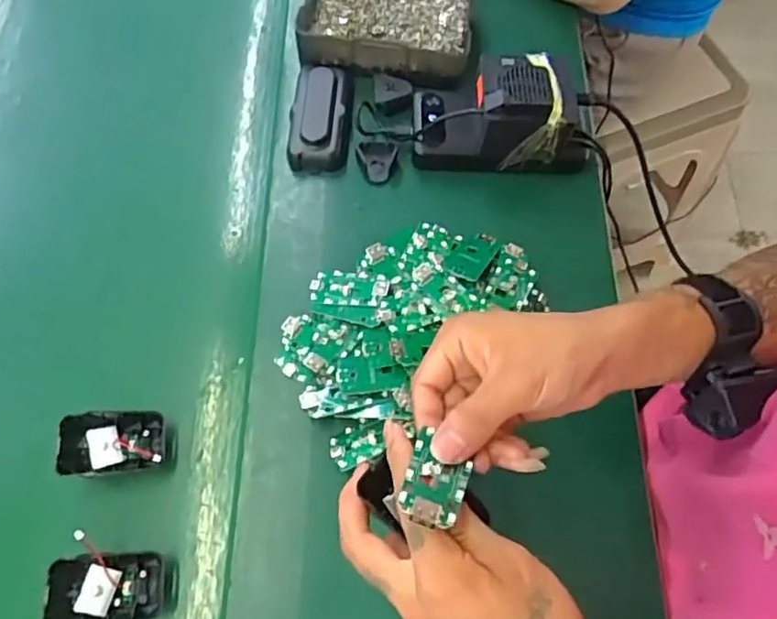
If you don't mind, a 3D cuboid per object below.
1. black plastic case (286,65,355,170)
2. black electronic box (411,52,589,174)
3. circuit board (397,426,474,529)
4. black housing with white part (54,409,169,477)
[{"bbox_3d":[-0.060,-0.176,0.546,0.052,0.024,0.110,3,67,3],"label":"black plastic case"},{"bbox_3d":[0.097,-0.171,0.517,0.148,0.075,0.070,3,67,3],"label":"black electronic box"},{"bbox_3d":[0.026,0.084,0.307,0.030,0.004,0.059,17,30,2],"label":"circuit board"},{"bbox_3d":[-0.194,0.095,0.435,0.064,0.039,0.044,-8,67,-2],"label":"black housing with white part"}]

